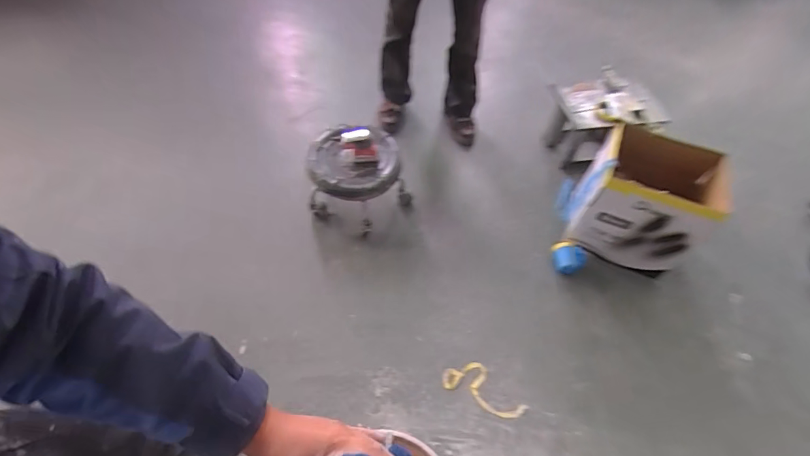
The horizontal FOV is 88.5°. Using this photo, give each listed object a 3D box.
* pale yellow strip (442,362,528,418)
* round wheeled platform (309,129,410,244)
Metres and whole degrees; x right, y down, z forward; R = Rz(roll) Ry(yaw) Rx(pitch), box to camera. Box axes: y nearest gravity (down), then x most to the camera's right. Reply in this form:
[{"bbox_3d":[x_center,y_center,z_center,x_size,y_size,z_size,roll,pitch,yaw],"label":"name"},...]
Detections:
[{"bbox_3d":[0.236,0.465,1.214,0.249,0.009,0.110,24,59,11],"label":"pale yellow strip"},{"bbox_3d":[-0.161,-0.166,1.482,0.333,0.262,0.355,2,57,-3],"label":"round wheeled platform"}]

